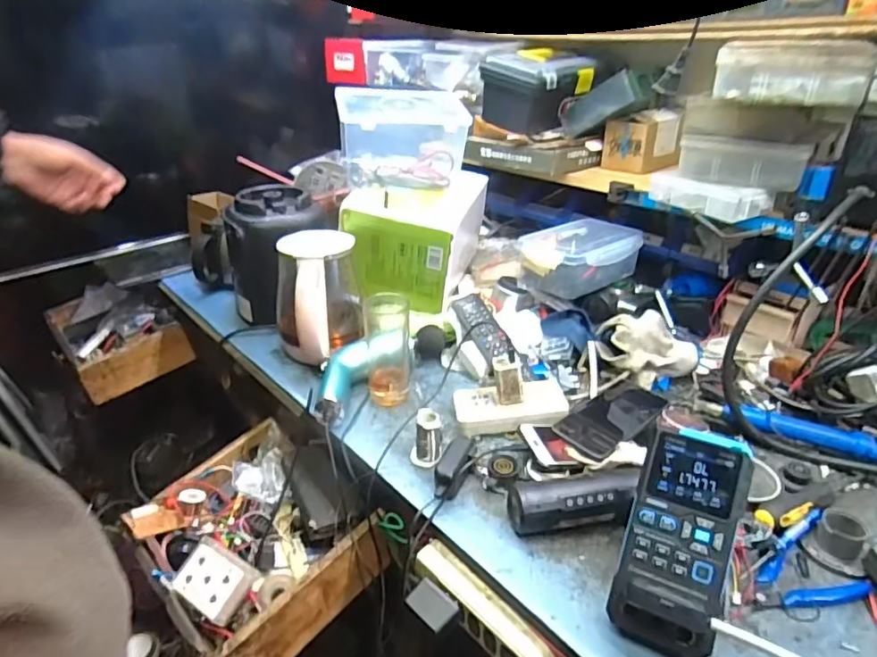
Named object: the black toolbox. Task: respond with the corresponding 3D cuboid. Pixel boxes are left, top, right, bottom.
[{"bbox_3d":[0.194,-0.453,1.051,0.182,0.126,0.149,-24,36,-38],"label":"black toolbox"}]

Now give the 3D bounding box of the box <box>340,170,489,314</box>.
[{"bbox_3d":[-0.034,-0.165,0.996,0.190,0.178,0.230,8,28,14],"label":"box"}]

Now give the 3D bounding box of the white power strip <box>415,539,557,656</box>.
[{"bbox_3d":[0.044,0.290,0.560,0.033,0.051,0.170,-24,36,-38],"label":"white power strip"}]

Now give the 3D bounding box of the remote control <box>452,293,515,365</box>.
[{"bbox_3d":[0.068,0.000,0.857,0.052,0.022,0.137,-15,55,-26],"label":"remote control"}]

